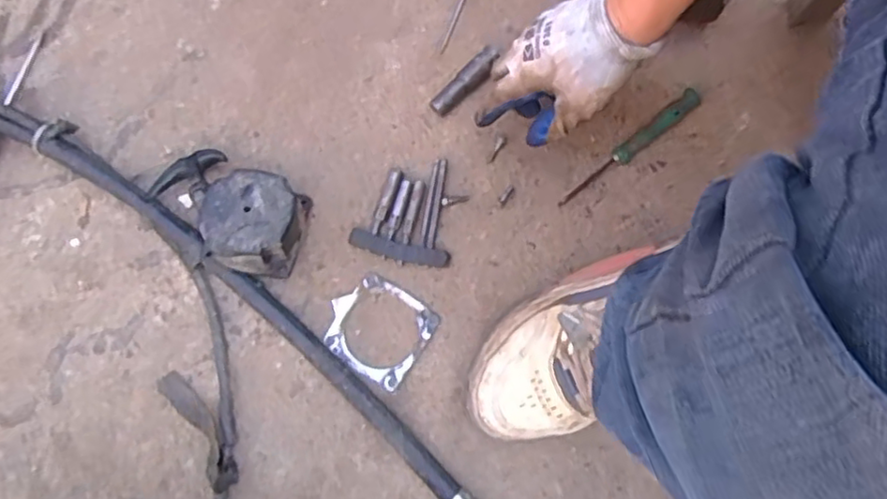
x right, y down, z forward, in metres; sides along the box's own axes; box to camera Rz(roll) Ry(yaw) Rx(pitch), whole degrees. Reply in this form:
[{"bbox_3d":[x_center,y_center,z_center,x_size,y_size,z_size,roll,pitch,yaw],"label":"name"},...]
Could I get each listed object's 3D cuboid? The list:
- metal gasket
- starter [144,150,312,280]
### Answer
[{"bbox_3d":[-0.059,0.071,0.602,0.090,0.004,0.080,35,87,6],"label":"metal gasket"},{"bbox_3d":[-0.193,-0.036,0.593,0.148,0.058,0.087,26,76,5],"label":"starter"}]

